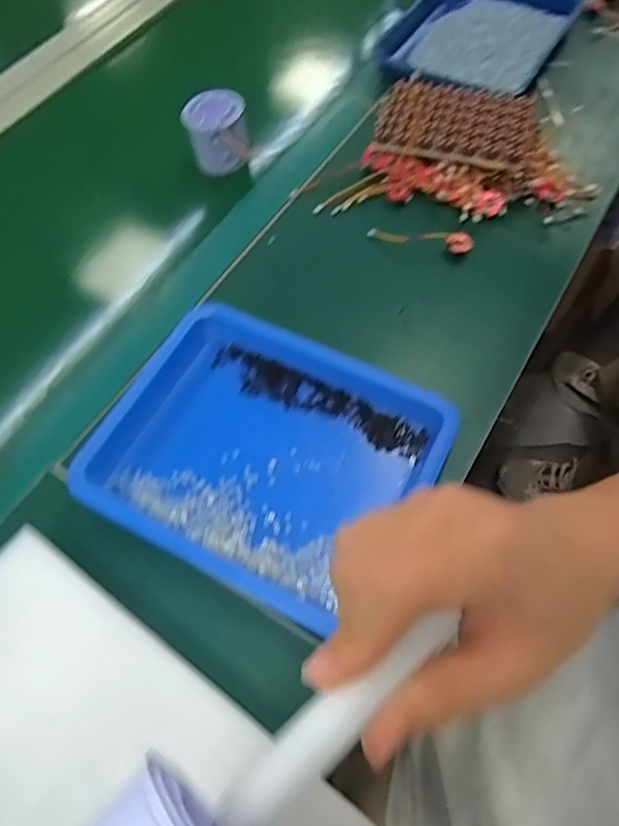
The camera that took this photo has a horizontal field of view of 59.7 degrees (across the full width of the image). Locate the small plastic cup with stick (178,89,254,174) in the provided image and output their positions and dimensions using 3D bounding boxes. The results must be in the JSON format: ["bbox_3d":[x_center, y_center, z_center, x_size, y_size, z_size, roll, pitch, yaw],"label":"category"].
[{"bbox_3d":[-0.088,-0.270,0.523,0.057,0.053,0.060,-2,63,3],"label":"small plastic cup with stick"}]

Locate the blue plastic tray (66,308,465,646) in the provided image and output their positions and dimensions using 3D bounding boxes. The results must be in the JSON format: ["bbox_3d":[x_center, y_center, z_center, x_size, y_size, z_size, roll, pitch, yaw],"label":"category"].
[{"bbox_3d":[-0.033,0.025,0.369,0.214,0.028,0.169,24,67,15],"label":"blue plastic tray"}]

